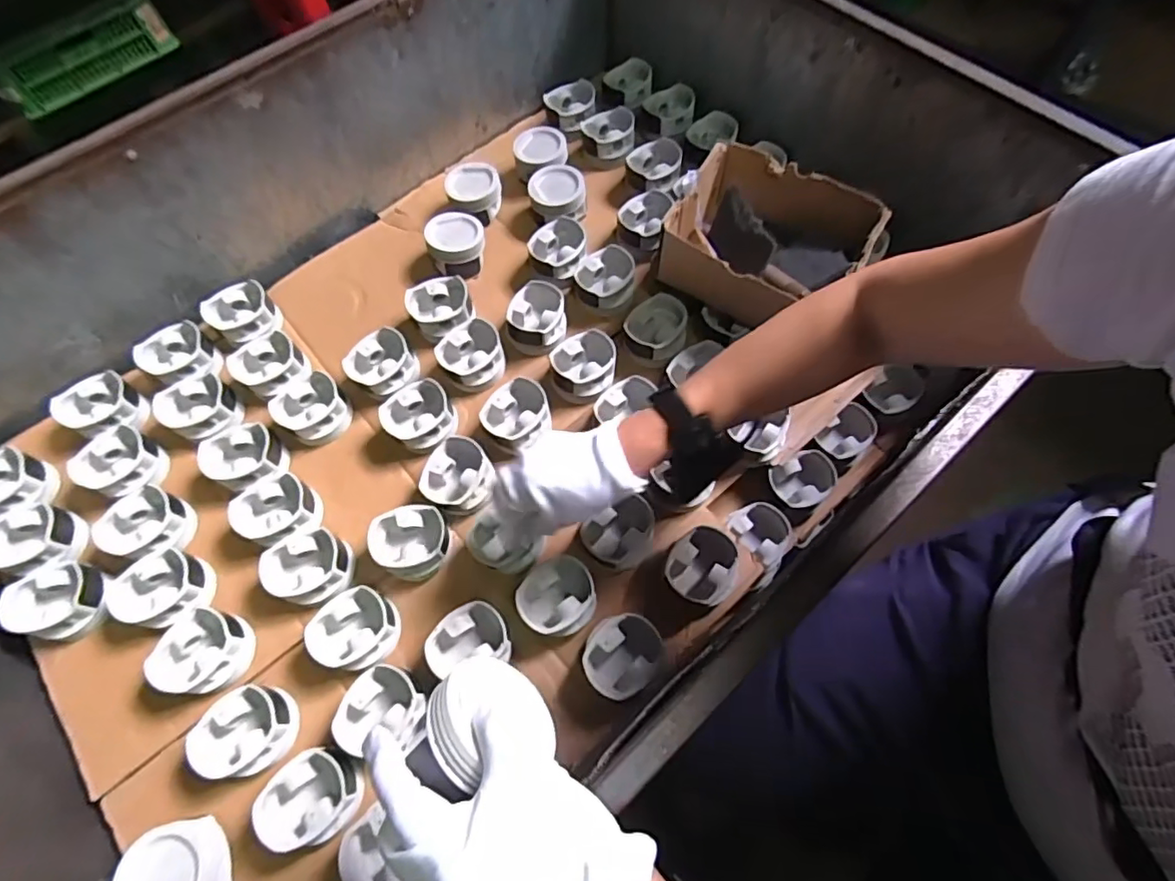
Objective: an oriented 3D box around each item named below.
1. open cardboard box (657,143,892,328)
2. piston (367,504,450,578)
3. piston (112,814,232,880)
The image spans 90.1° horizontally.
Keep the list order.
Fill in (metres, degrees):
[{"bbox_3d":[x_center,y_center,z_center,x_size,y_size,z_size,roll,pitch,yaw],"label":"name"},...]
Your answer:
[{"bbox_3d":[0.202,-0.221,0.665,0.198,0.087,0.167,30,70,15],"label":"open cardboard box"},{"bbox_3d":[-0.188,0.109,0.628,0.081,0.047,0.073,-6,65,-1],"label":"piston"},{"bbox_3d":[-0.351,0.368,0.497,0.077,0.040,0.077,10,54,-14],"label":"piston"}]

